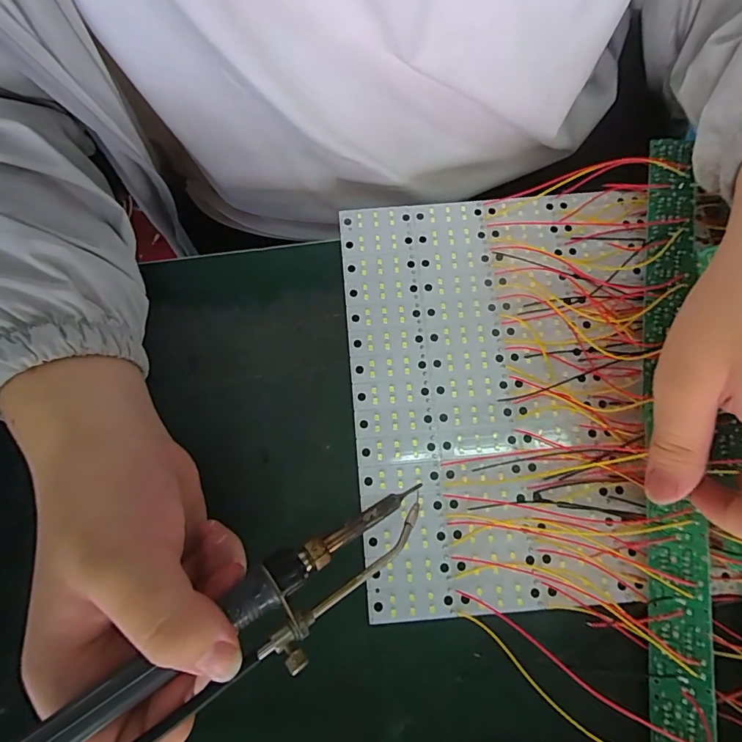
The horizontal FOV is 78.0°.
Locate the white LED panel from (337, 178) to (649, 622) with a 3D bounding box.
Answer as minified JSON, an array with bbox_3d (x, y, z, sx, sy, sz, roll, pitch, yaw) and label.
[{"bbox_3d":[0.080,0.008,0.265,0.179,0.008,0.234,-5,76,0],"label":"white LED panel"}]

